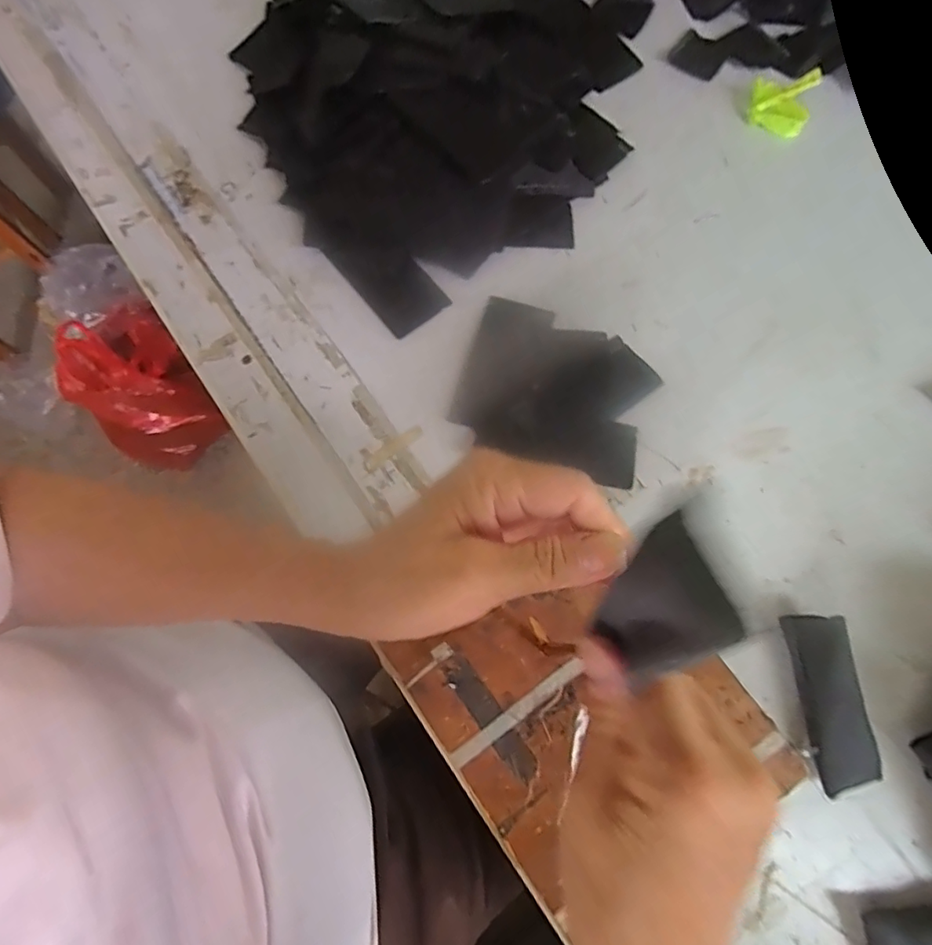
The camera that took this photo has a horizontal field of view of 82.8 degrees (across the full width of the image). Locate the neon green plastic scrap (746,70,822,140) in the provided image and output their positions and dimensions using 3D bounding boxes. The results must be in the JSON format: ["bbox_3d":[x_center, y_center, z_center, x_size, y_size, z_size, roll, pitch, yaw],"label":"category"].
[{"bbox_3d":[0.280,-0.330,0.468,0.052,0.032,0.045,18,75,5],"label":"neon green plastic scrap"}]

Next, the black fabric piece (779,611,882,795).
[{"bbox_3d":[0.231,0.145,0.335,0.033,0.030,0.103,-8,74,-3],"label":"black fabric piece"}]

